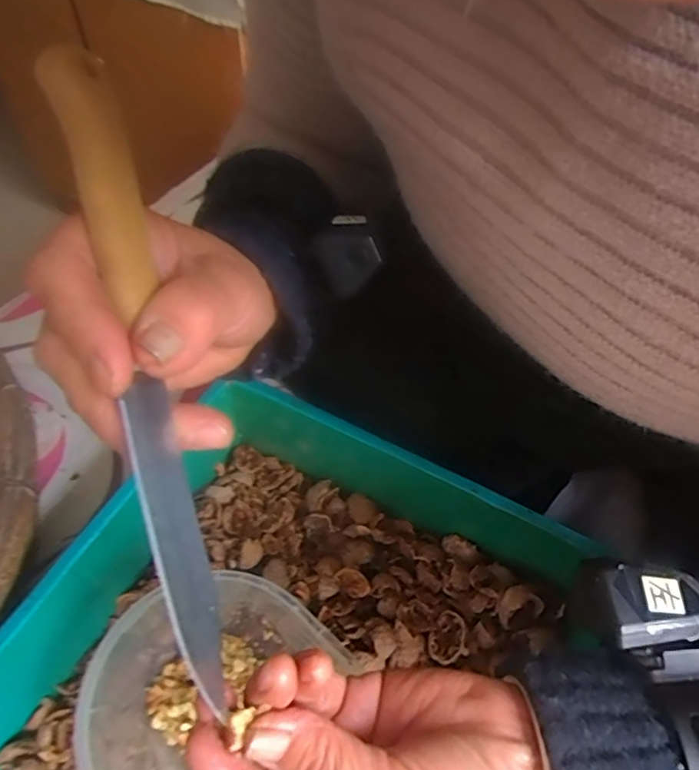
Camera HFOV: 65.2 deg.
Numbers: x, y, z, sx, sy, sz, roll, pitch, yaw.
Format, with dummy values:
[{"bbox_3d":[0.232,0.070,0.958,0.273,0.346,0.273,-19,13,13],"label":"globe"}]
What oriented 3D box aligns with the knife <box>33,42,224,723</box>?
[{"bbox_3d":[-0.064,-0.001,0.168,0.017,0.018,0.201,-11,91,-12],"label":"knife"}]

